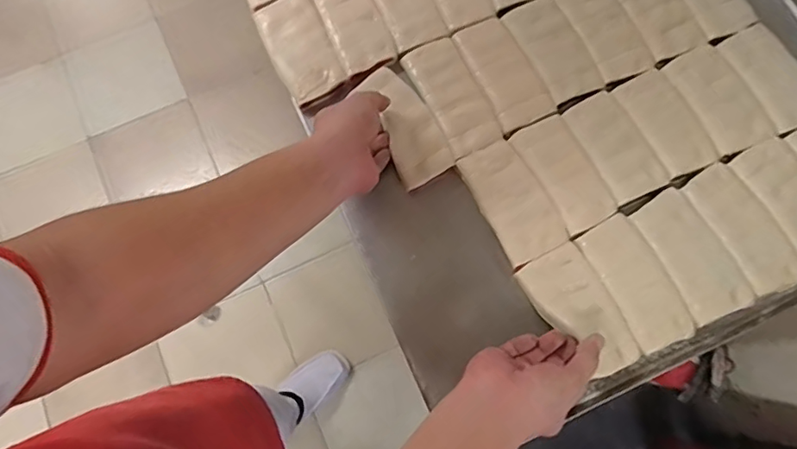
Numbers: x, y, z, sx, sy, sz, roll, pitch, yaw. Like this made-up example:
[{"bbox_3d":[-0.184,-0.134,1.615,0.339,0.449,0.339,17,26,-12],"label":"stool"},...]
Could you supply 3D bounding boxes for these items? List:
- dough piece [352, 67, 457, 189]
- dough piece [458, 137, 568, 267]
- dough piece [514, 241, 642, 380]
[{"bbox_3d":[0.010,-0.117,0.599,0.061,0.024,0.146,-20,73,-7],"label":"dough piece"},{"bbox_3d":[0.123,-0.026,0.578,0.071,0.009,0.131,-27,74,-9],"label":"dough piece"},{"bbox_3d":[0.185,0.088,0.542,0.071,0.012,0.131,-28,74,-9],"label":"dough piece"}]

